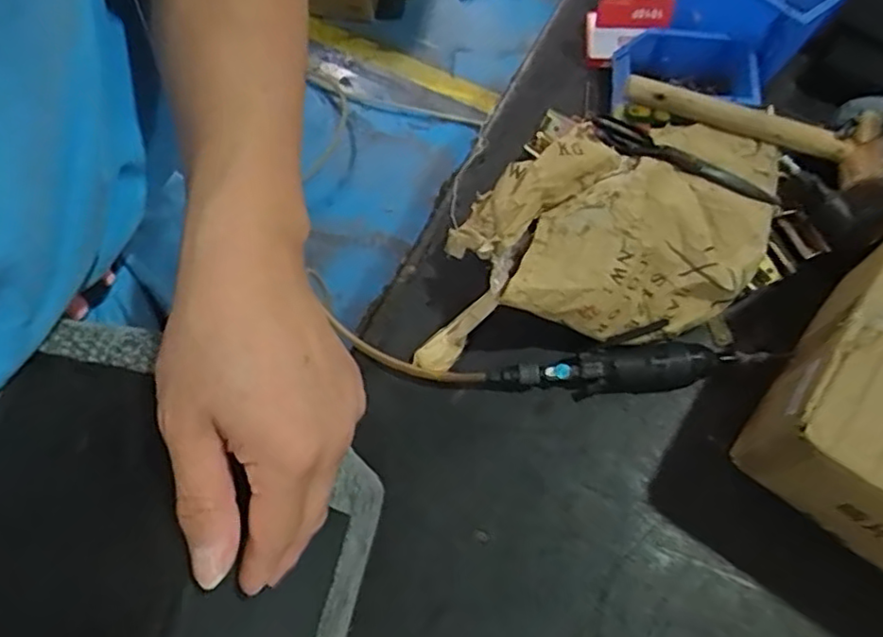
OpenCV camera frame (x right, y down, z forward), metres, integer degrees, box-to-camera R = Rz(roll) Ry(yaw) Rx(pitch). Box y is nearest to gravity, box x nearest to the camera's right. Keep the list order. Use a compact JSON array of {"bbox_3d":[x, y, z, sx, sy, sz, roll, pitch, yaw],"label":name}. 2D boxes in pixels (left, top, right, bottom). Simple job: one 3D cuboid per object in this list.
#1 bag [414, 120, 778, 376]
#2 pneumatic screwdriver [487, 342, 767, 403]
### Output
[{"bbox_3d":[0.180,-0.096,0.728,0.429,0.156,0.241,-15,69,-5],"label":"bag"},{"bbox_3d":[0.205,0.057,0.729,0.296,0.037,0.056,-6,68,-1],"label":"pneumatic screwdriver"}]

